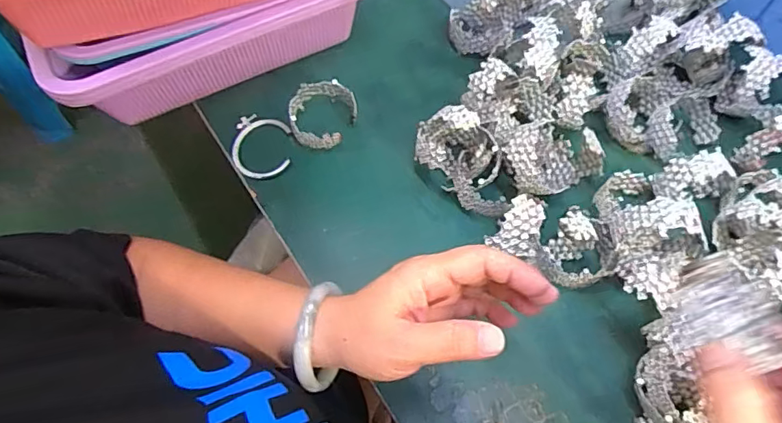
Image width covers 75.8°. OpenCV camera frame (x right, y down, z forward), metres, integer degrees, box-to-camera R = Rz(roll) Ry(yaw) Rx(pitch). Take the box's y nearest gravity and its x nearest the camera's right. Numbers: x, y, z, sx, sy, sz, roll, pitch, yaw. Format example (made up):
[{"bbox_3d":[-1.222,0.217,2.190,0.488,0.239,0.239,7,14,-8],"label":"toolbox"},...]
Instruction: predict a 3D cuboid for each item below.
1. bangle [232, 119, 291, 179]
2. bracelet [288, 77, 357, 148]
[{"bbox_3d":[-0.122,-0.060,0.469,0.053,0.004,0.063,-5,63,-1],"label":"bangle"},{"bbox_3d":[-0.063,-0.090,0.469,0.061,0.030,0.060,-9,64,-3],"label":"bracelet"}]

